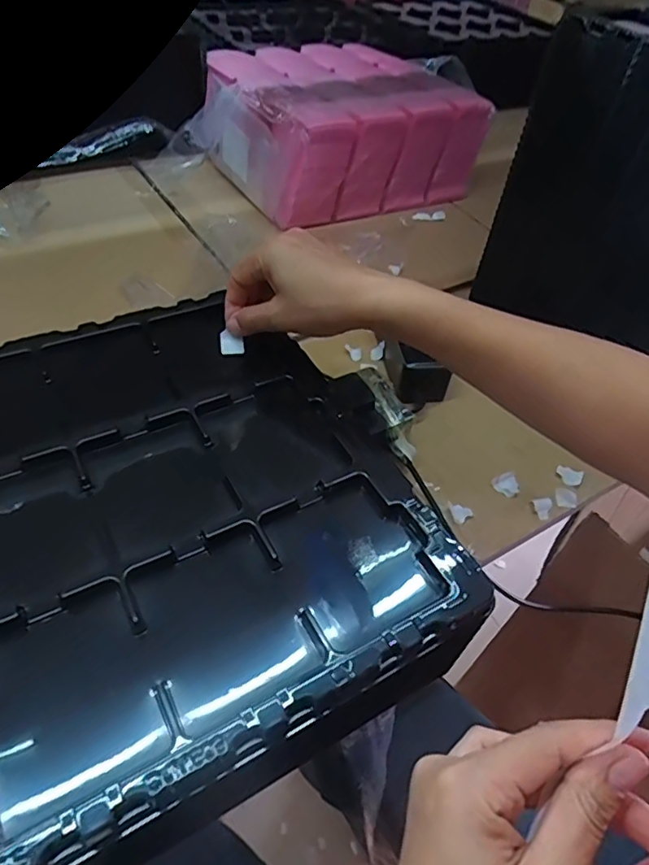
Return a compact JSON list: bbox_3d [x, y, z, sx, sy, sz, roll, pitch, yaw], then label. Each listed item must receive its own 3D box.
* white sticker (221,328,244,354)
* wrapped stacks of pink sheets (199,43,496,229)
[{"bbox_3d":[-0.076,-0.074,0.457,0.018,0.004,0.021,-4,75,-6],"label":"white sticker"},{"bbox_3d":[0.014,-0.467,0.858,0.333,0.141,0.316,-25,55,-26],"label":"wrapped stacks of pink sheets"}]

